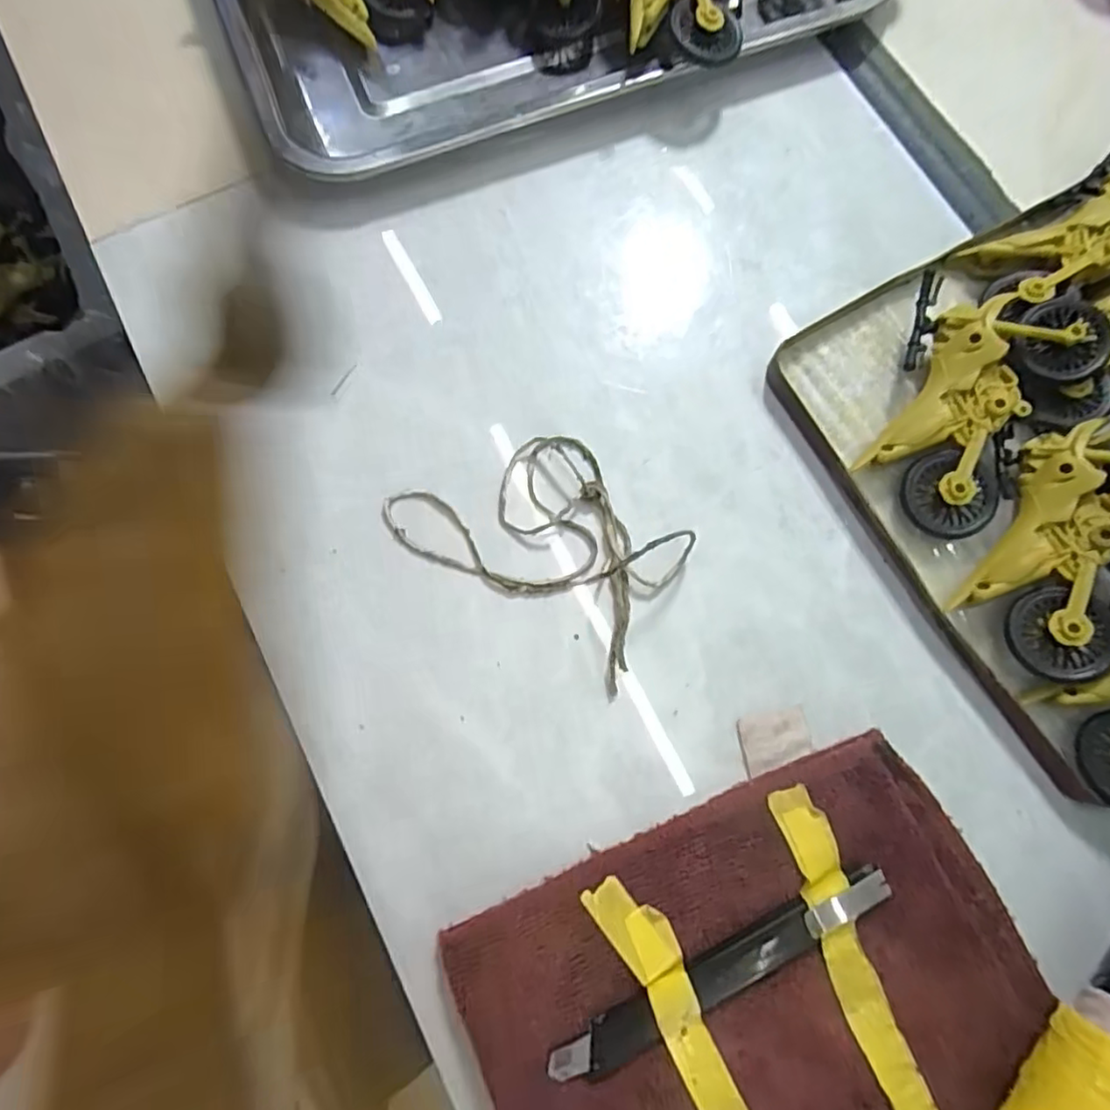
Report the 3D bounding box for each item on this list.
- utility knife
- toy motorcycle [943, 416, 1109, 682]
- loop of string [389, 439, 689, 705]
[{"bbox_3d":[0.062,0.156,0.231,0.138,0.005,0.019,-26,78,-6],"label":"utility knife"},{"bbox_3d":[0.209,-0.003,0.265,0.053,0.034,0.104,22,78,6],"label":"toy motorcycle"},{"bbox_3d":[-0.004,-0.011,0.278,0.126,0.011,0.084,35,79,8],"label":"loop of string"}]

